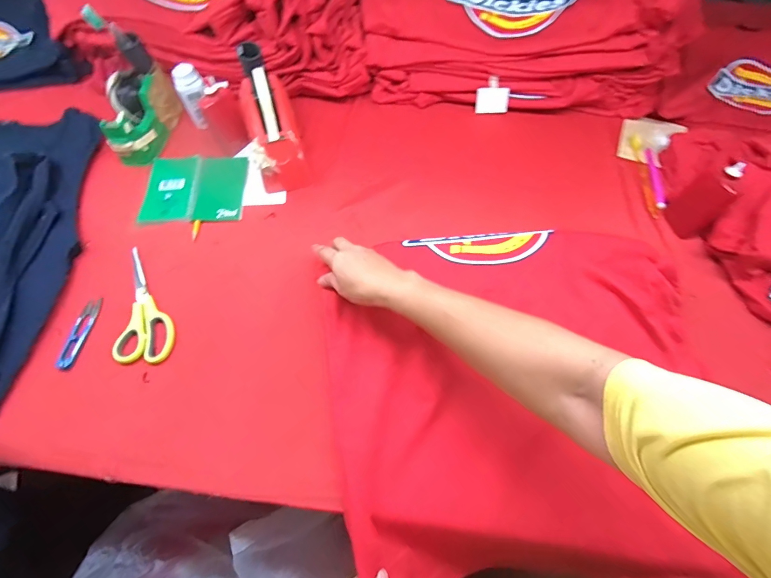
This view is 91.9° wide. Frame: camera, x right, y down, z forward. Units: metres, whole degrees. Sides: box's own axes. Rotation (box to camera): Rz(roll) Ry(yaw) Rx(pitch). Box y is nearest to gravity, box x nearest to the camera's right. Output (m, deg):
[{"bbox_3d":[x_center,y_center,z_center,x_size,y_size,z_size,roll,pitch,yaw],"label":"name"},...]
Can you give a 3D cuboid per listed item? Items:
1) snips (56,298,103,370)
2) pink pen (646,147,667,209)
[{"bbox_3d":[-0.403,0.056,0.489,0.025,0.005,0.098,7,57,4],"label":"snips"},{"bbox_3d":[0.453,-0.188,0.625,0.016,0.008,0.133,10,58,5],"label":"pink pen"}]

